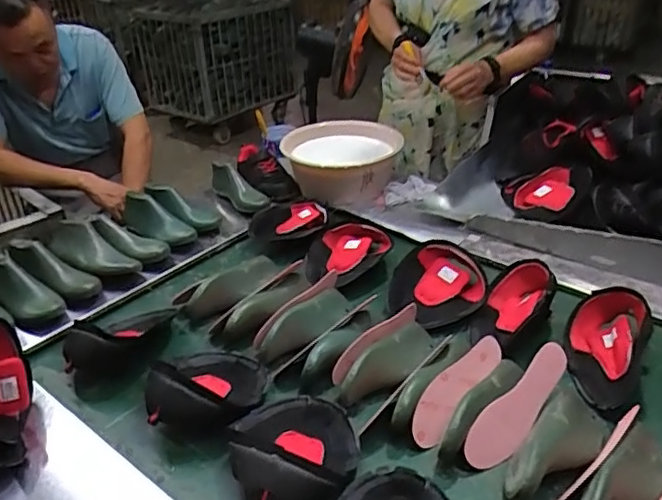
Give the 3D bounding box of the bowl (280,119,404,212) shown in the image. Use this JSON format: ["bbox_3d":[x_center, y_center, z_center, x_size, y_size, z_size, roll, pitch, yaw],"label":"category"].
[{"bbox_3d":[0.035,-0.234,1.518,0.292,0.113,0.280,-1,32,1],"label":"bowl"}]

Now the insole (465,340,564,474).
[{"bbox_3d":[0.272,0.223,0.860,0.065,0.013,0.219,44,71,5],"label":"insole"}]

